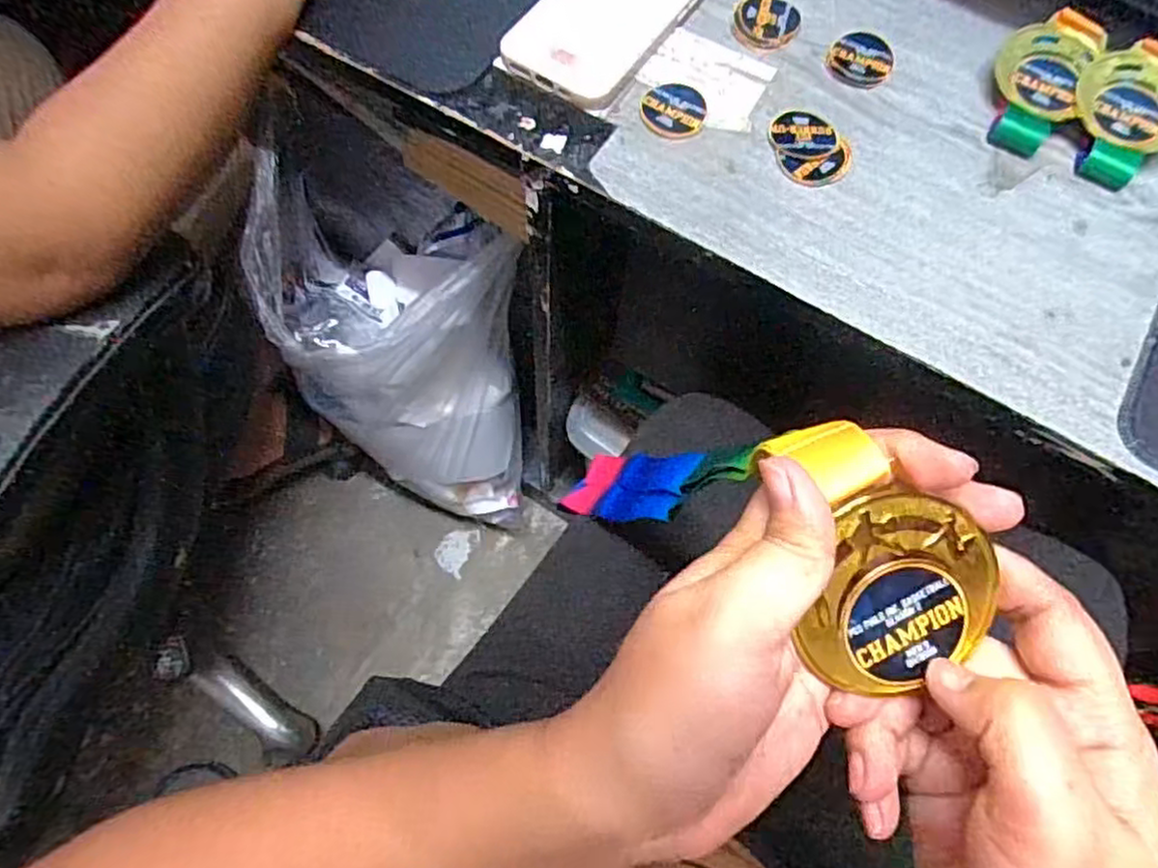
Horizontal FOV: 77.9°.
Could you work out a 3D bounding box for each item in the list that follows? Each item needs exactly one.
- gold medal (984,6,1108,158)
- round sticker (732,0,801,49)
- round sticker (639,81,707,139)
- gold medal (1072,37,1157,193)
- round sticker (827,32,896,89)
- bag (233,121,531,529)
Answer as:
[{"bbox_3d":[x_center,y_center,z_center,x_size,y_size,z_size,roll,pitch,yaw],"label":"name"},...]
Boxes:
[{"bbox_3d":[0.268,-0.206,0.418,0.048,0.017,0.096,26,69,9],"label":"gold medal"},{"bbox_3d":[0.116,-0.256,0.443,0.040,0.004,0.042,1,67,-1],"label":"round sticker"},{"bbox_3d":[0.054,-0.190,0.412,0.037,0.004,0.044,0,67,-2],"label":"round sticker"},{"bbox_3d":[0.312,-0.184,0.407,0.084,0.018,0.063,-35,72,-15],"label":"gold medal"},{"bbox_3d":[0.172,-0.229,0.436,0.039,0.004,0.044,24,69,8],"label":"round sticker"},{"bbox_3d":[-0.198,-0.087,0.780,0.301,0.392,0.194,29,69,10],"label":"bag"}]

